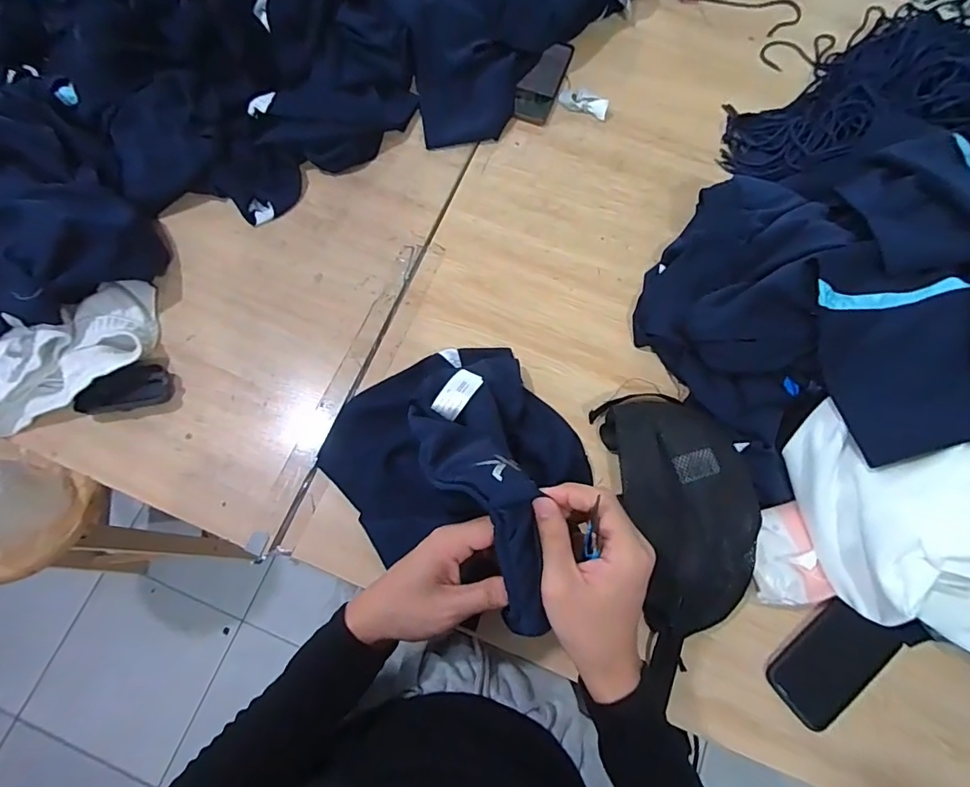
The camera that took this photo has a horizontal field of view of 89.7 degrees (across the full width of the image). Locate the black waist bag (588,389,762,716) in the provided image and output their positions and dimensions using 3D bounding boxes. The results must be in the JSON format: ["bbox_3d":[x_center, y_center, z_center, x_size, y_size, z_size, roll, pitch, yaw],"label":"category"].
[{"bbox_3d":[0.220,0.146,0.559,0.162,0.065,0.311,-1,73,-1],"label":"black waist bag"}]

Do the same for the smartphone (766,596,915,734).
[{"bbox_3d":[0.391,0.296,0.543,0.148,0.012,0.087,-45,78,-6],"label":"smartphone"}]

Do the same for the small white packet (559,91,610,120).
[{"bbox_3d":[0.154,-0.454,0.760,0.077,0.022,0.029,18,73,5],"label":"small white packet"}]

